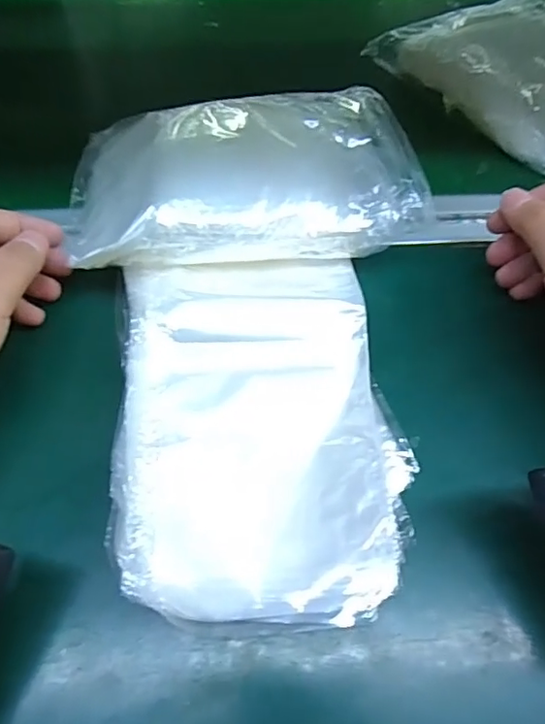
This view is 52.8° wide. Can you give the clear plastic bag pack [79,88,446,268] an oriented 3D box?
[{"bbox_3d":[-0.018,-0.112,0.322,0.190,0.036,0.121,-7,62,-6],"label":"clear plastic bag pack"}]

